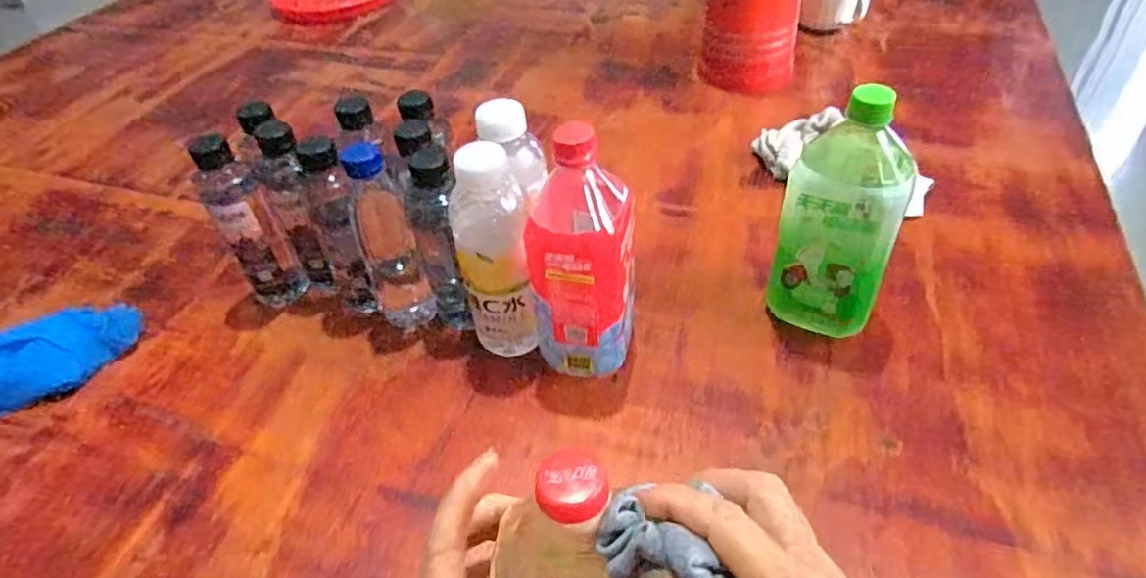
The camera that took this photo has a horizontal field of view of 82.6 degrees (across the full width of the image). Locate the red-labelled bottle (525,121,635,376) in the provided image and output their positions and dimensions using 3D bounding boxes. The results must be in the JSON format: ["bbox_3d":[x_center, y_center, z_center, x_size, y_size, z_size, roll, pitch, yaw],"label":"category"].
[{"bbox_3d":[0.007,-0.016,0.517,0.080,0.218,0.066,0,44,6],"label":"red-labelled bottle"}]

